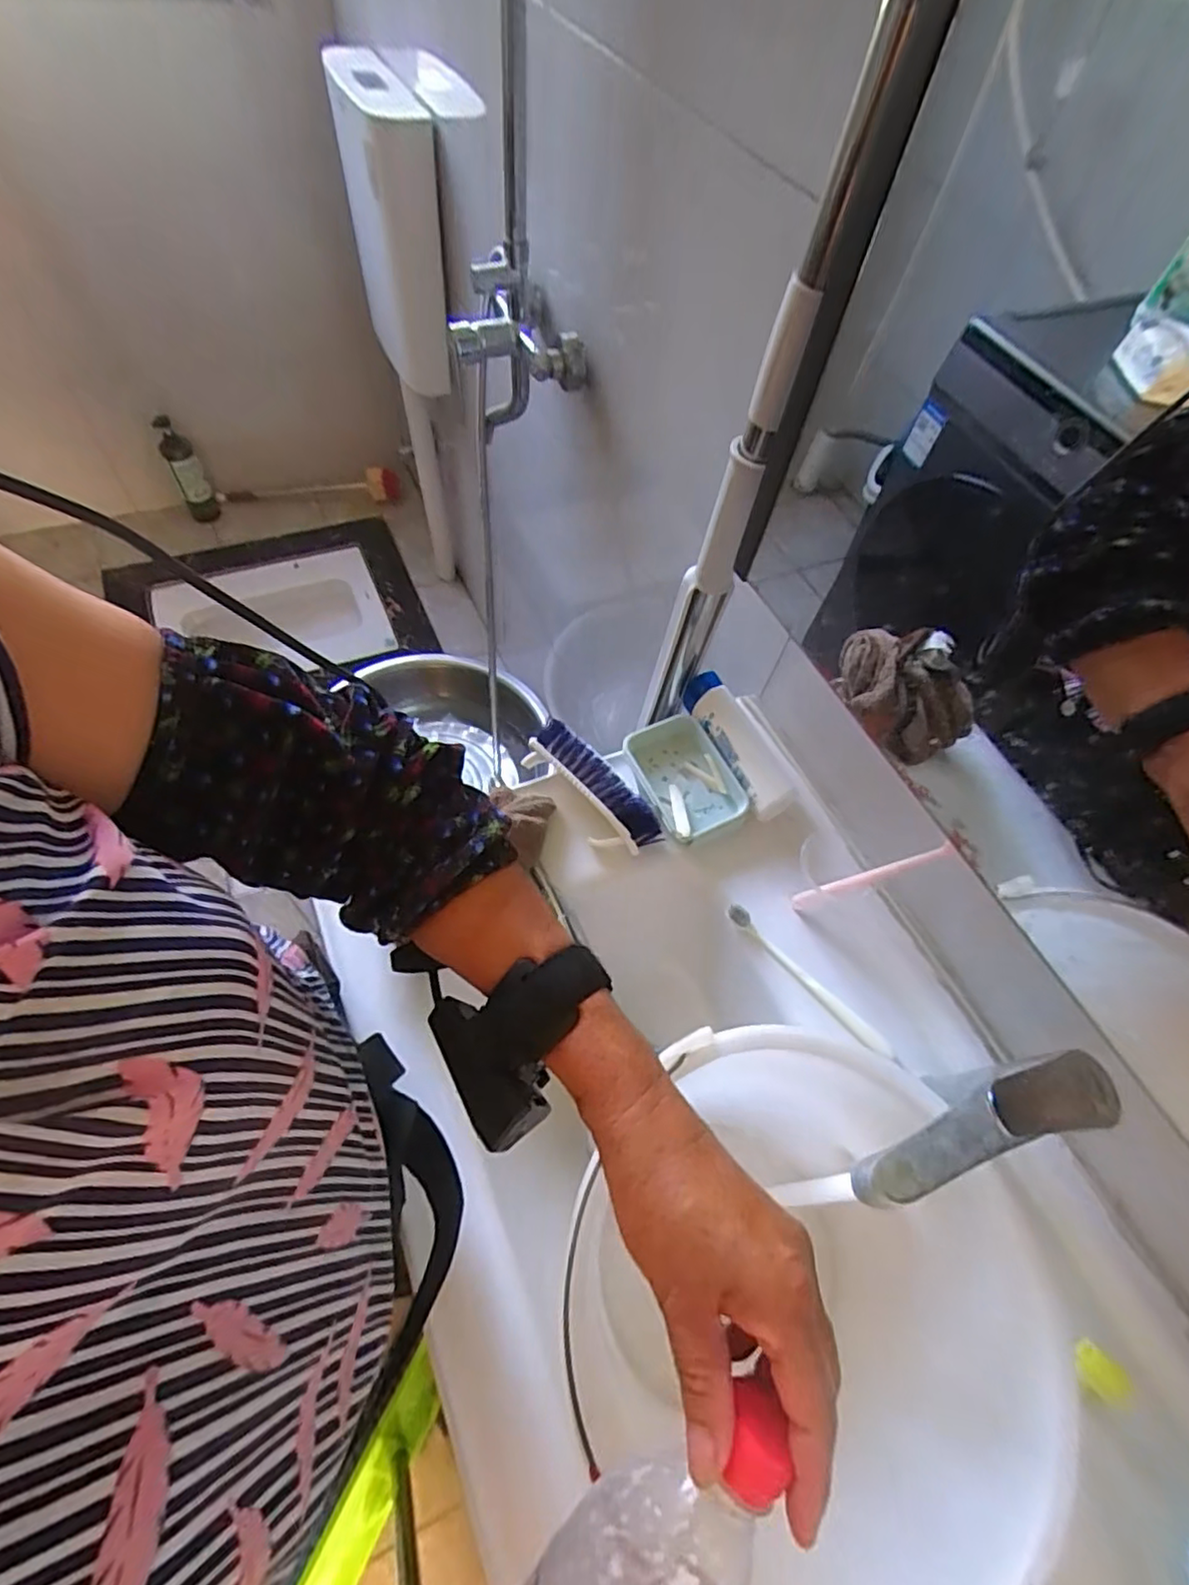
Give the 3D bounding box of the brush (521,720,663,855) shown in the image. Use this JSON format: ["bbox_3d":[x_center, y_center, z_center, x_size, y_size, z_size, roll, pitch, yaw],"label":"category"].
[{"bbox_3d":[-0.002,-0.001,0.610,0.149,0.056,0.053,45,56,9],"label":"brush"}]

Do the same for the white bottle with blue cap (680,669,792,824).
[{"bbox_3d":[0.142,-0.050,0.646,0.043,0.046,0.159,-19,69,-22],"label":"white bottle with blue cap"}]

